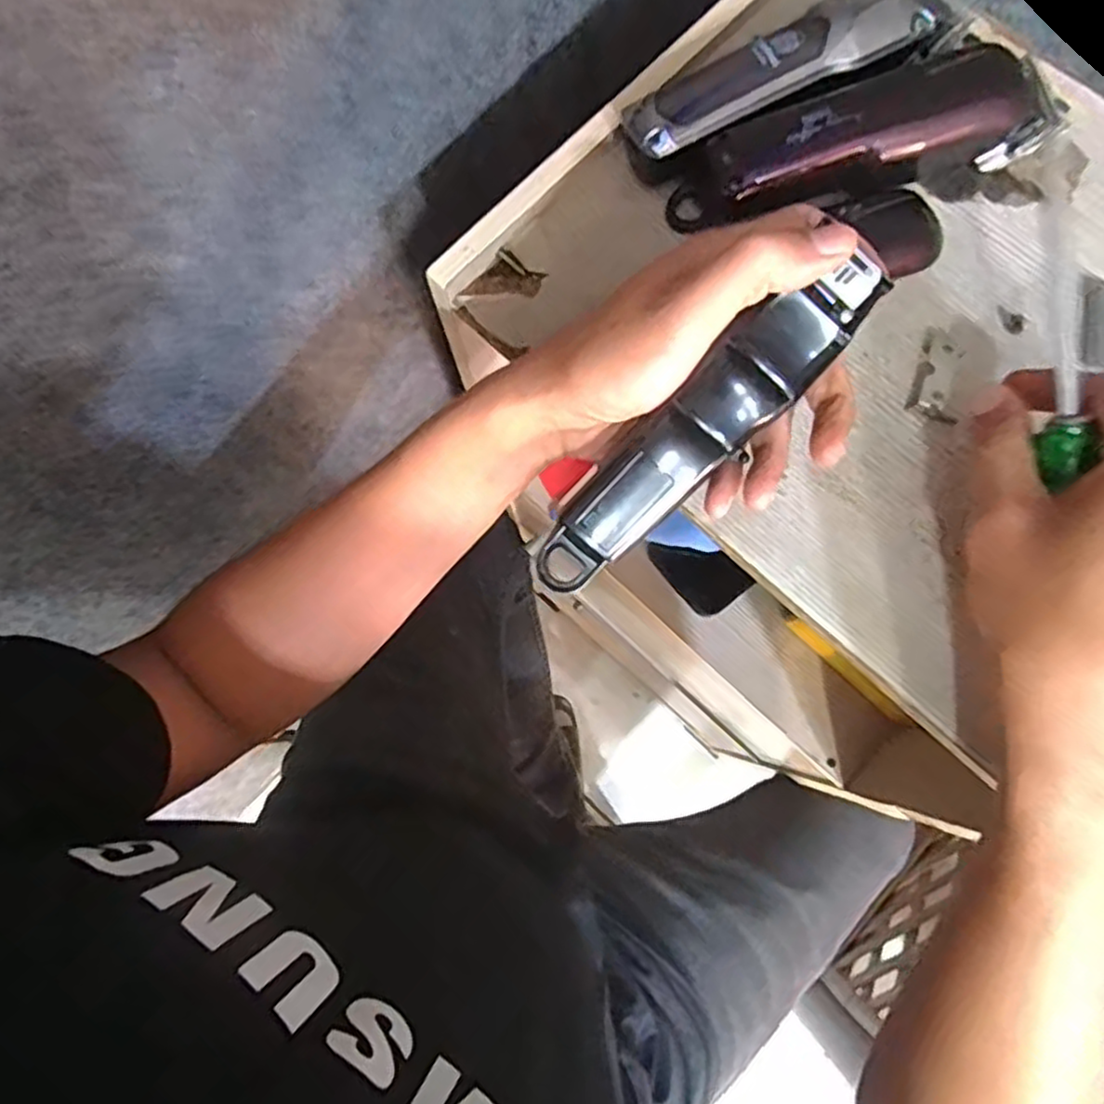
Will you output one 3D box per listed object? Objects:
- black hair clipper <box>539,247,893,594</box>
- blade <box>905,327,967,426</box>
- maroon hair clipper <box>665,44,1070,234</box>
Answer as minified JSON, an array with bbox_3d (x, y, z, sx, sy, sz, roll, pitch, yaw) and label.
[{"bbox_3d":[0.058,-0.048,0.296,0.169,0.030,0.031,-44,78,19],"label":"black hair clipper"},{"bbox_3d":[0.180,-0.083,0.333,0.021,0.009,0.043,19,78,5],"label":"blade"},{"bbox_3d":[0.144,-0.191,0.342,0.171,0.044,0.042,-14,77,-2],"label":"maroon hair clipper"}]

